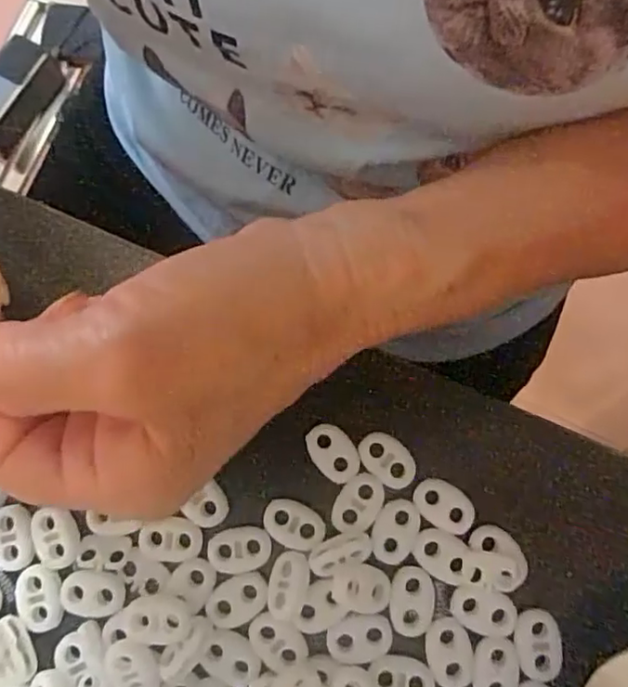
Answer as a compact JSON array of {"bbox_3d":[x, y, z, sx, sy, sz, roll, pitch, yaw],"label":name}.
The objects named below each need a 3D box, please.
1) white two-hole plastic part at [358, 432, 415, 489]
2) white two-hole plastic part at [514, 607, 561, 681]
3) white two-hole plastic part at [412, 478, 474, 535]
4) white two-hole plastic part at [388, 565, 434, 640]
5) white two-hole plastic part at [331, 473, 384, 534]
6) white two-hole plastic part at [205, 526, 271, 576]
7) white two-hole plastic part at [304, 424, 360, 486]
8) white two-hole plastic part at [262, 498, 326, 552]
[{"bbox_3d":[0.026,0.042,0.212,0.022,0.004,0.014,37,82,7],"label":"white two-hole plastic part"},{"bbox_3d":[0.076,0.102,0.198,0.014,0.004,0.022,-2,79,1],"label":"white two-hole plastic part"},{"bbox_3d":[0.046,0.057,0.208,0.022,0.004,0.015,35,82,7],"label":"white two-hole plastic part"},{"bbox_3d":[0.034,0.089,0.203,0.015,0.004,0.022,5,79,2],"label":"white two-hole plastic part"},{"bbox_3d":[0.016,0.057,0.209,0.015,0.004,0.022,28,81,6],"label":"white two-hole plastic part"},{"bbox_3d":[-0.027,0.073,0.209,0.022,0.004,0.015,-10,79,-1],"label":"white two-hole plastic part"},{"bbox_3d":[0.007,0.040,0.213,0.015,0.004,0.022,-39,81,-6],"label":"white two-hole plastic part"},{"bbox_3d":[-0.007,0.065,0.209,0.022,0.004,0.015,20,80,5],"label":"white two-hole plastic part"}]

